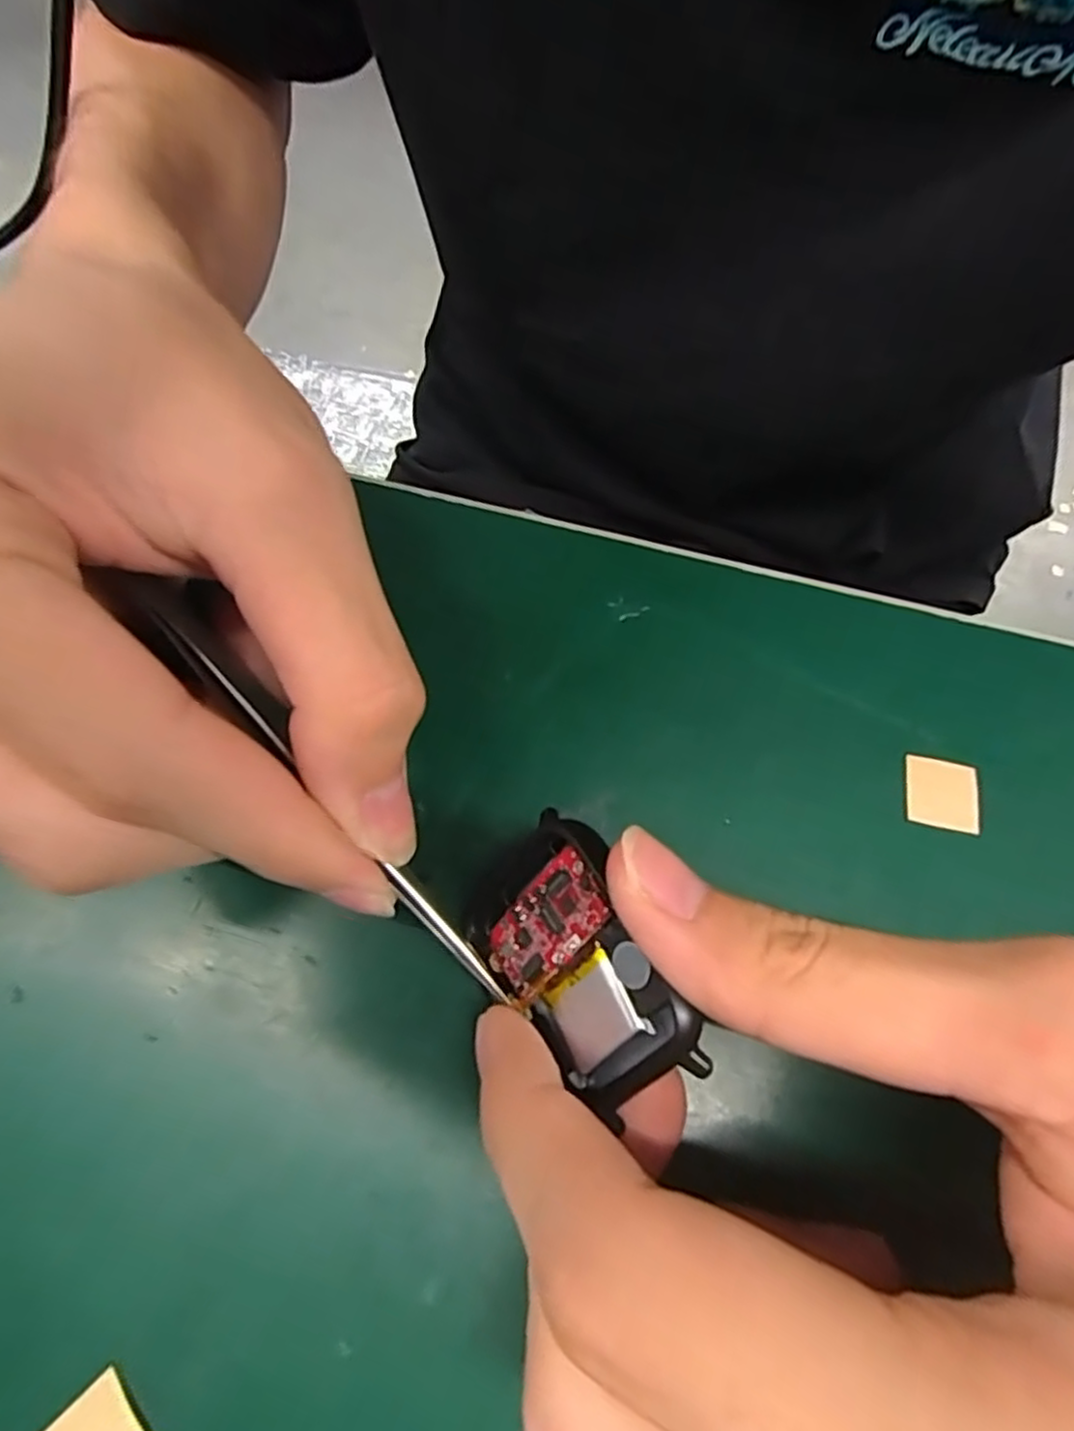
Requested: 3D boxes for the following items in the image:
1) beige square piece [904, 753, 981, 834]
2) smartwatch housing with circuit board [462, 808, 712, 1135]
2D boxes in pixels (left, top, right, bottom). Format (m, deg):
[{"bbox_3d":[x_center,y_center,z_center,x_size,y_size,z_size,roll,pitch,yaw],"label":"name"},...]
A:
[{"bbox_3d":[0.089,0.017,0.152,0.015,0.004,0.015,11,68,2],"label":"beige square piece"},{"bbox_3d":[0.007,0.043,0.123,0.013,0.035,0.046,5,40,-47],"label":"smartwatch housing with circuit board"}]

